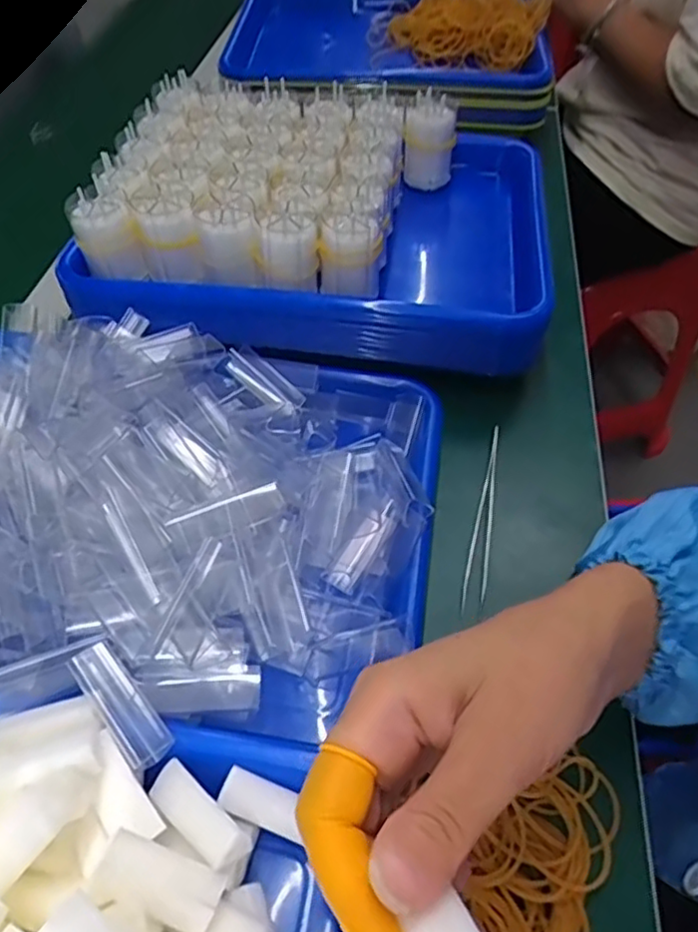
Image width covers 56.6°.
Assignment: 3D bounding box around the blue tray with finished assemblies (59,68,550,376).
[{"bbox_3d":[-0.011,-0.199,0.488,0.309,0.083,0.254,7,52,6],"label":"blue tray with finished assemblies"}]

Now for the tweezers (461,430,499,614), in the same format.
[{"bbox_3d":[0.084,0.025,0.391,0.012,0.008,0.130,12,52,10],"label":"tweezers"}]

